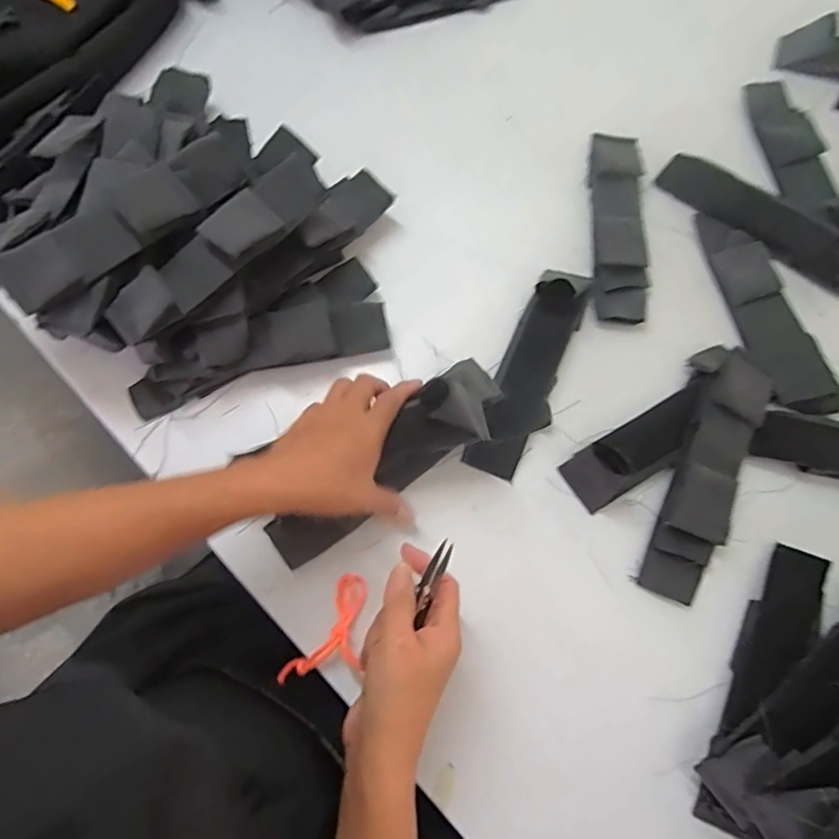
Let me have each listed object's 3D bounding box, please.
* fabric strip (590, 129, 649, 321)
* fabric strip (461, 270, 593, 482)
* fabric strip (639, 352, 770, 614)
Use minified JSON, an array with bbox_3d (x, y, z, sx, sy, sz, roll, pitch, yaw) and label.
[{"bbox_3d":[0.181,-0.177,0.516,0.045,0.025,0.188,4,70,4],"label":"fabric strip"},{"bbox_3d":[0.092,-0.042,0.465,0.051,0.037,0.181,21,72,10],"label":"fabric strip"},{"bbox_3d":[0.220,0.036,0.432,0.054,0.034,0.197,23,73,10],"label":"fabric strip"}]

